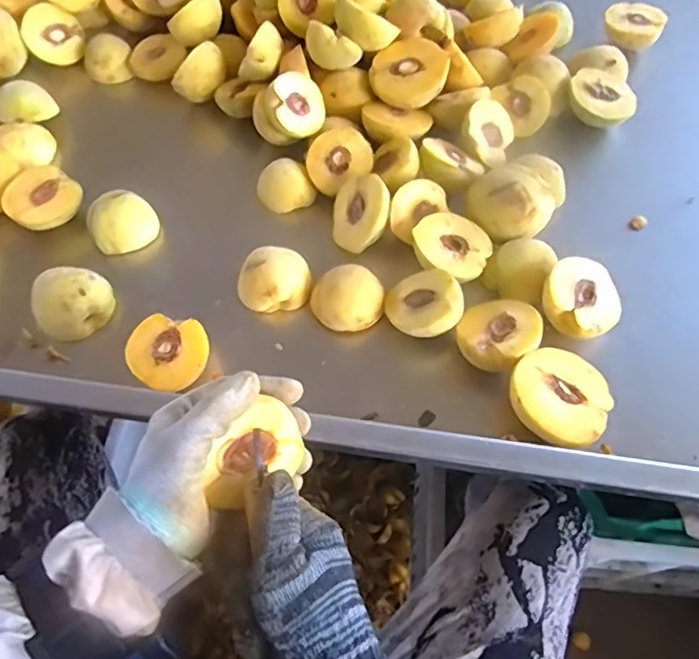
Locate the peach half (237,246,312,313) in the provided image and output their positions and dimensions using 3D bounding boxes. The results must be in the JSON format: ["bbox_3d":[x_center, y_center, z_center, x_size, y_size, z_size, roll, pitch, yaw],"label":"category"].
[{"bbox_3d":[-0.068,-0.046,0.517,0.062,0.036,0.050,-4,60,-3],"label":"peach half"}]

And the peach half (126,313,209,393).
[{"bbox_3d":[-0.150,0.025,0.476,0.061,0.035,0.062,-1,60,2],"label":"peach half"}]

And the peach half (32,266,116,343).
[{"bbox_3d":[-0.243,-0.022,0.503,0.057,0.041,0.056,0,60,0],"label":"peach half"}]

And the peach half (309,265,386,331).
[{"bbox_3d":[-0.002,-0.028,0.506,0.064,0.037,0.059,0,60,0],"label":"peach half"}]

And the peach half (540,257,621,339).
[{"bbox_3d":[0.199,-0.022,0.494,0.068,0.045,0.065,-1,60,2],"label":"peach half"}]

